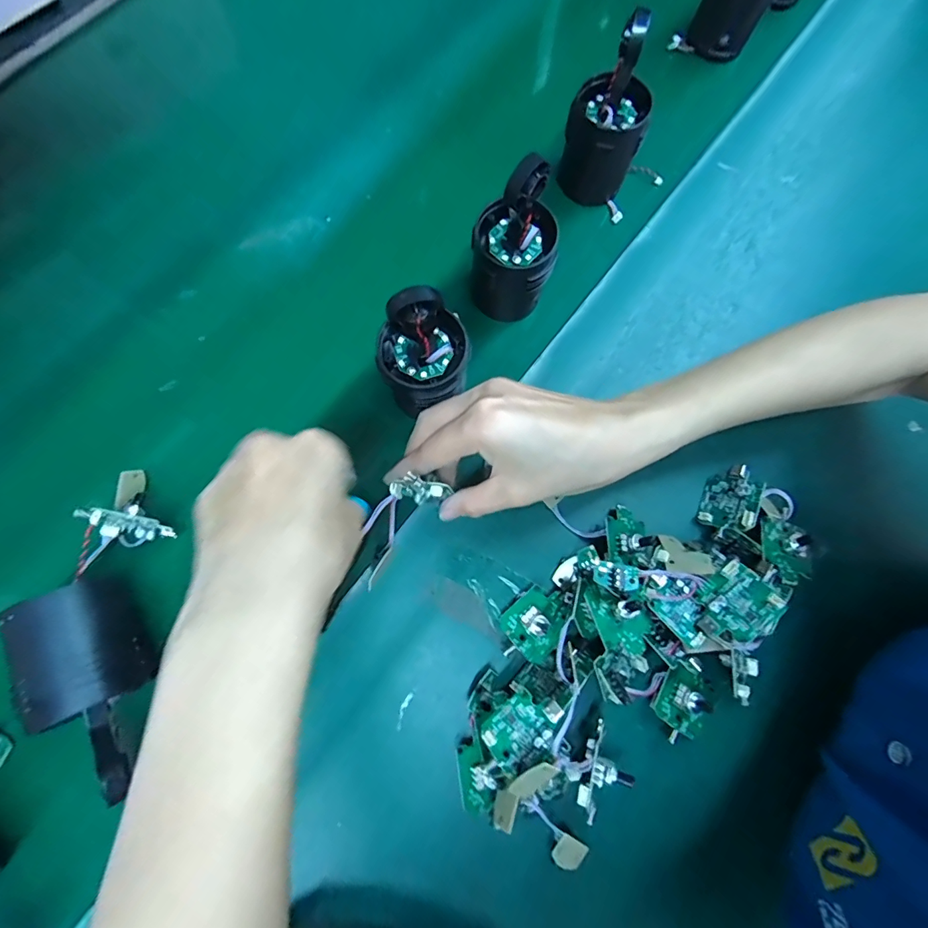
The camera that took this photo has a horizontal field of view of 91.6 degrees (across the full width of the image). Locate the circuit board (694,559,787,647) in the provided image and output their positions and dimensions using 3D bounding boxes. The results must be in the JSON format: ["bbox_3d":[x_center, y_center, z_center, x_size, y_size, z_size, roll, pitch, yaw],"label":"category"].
[{"bbox_3d":[0.155,0.081,0.255,0.043,0.005,0.035,-48,58,-5],"label":"circuit board"}]

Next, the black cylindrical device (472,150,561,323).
[{"bbox_3d":[0.033,-0.144,0.294,0.051,0.108,0.050,1,74,-3],"label":"black cylindrical device"}]

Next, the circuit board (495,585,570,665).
[{"bbox_3d":[0.046,0.099,0.281,0.039,0.012,0.036,-42,81,-13],"label":"circuit board"}]

